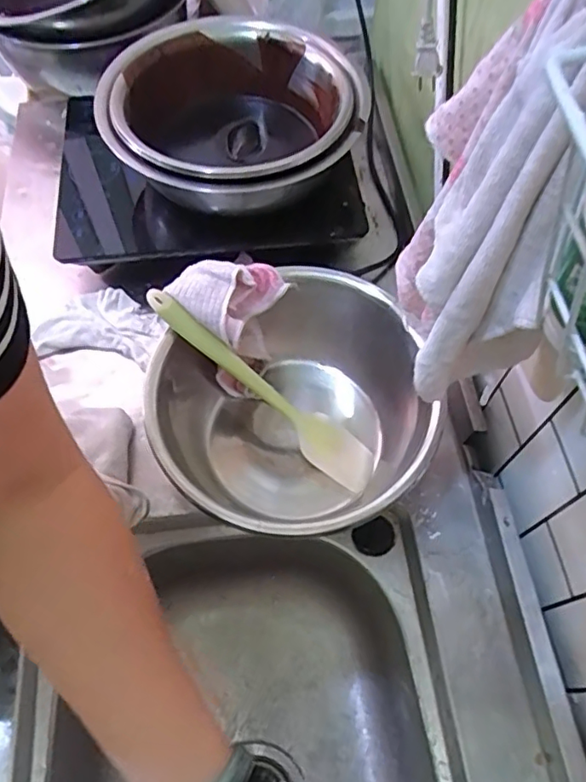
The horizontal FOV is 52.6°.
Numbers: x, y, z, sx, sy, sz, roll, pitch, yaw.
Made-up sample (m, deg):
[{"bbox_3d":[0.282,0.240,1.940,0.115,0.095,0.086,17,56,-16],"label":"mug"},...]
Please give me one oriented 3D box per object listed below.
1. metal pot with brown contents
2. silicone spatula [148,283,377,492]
[{"bbox_3d":[-0.060,-0.287,0.660,0.254,0.102,0.245,0,61,-1],"label":"metal pot with brown contents"},{"bbox_3d":[-0.024,-0.001,0.551,0.266,0.015,0.047,41,64,-14],"label":"silicone spatula"}]

